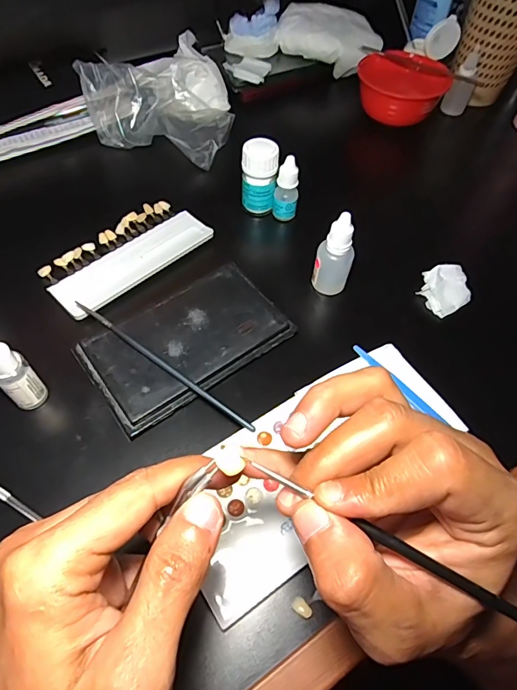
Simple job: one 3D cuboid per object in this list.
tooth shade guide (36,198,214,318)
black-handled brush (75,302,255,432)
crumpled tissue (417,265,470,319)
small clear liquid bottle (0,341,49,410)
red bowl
[{"bbox_3d":[-0.119,-0.084,0.392,0.073,0.014,0.148,39,63,19],"label":"tooth shade guide"},{"bbox_3d":[-0.074,0.013,0.322,0.172,0.005,0.006,34,61,16],"label":"black-handled brush"},{"bbox_3d":[0.166,-0.050,0.384,0.040,0.019,0.040,-25,63,-19],"label":"crumpled tissue"},{"bbox_3d":[-0.164,0.023,0.292,0.022,0.061,0.018,-38,68,-24],"label":"small clear liquid bottle"},{"bbox_3d":[0.172,-0.314,0.525,0.103,0.051,0.082,8,57,1],"label":"red bowl"}]

